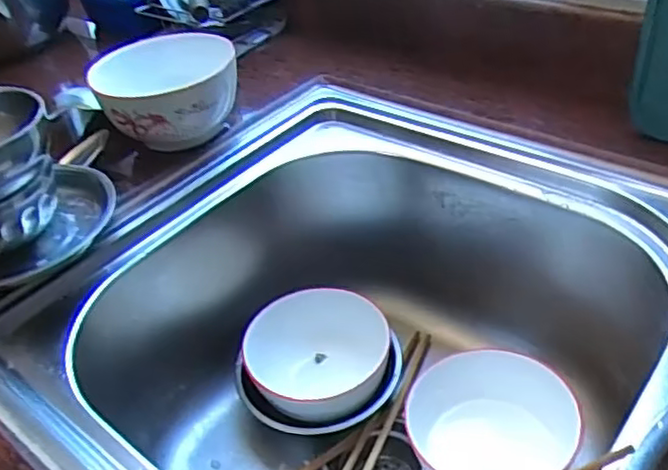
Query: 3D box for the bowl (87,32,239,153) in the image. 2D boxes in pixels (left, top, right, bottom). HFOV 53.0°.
[{"bbox_3d":[-0.142,-0.117,0.598,0.119,0.086,0.106,-21,39,-15],"label":"bowl"}]

